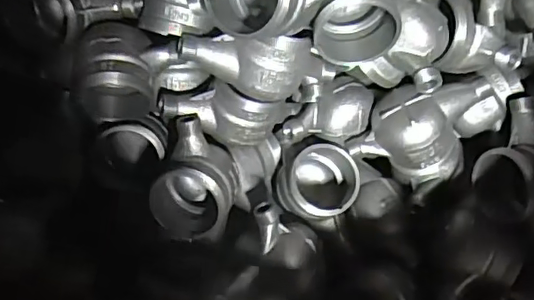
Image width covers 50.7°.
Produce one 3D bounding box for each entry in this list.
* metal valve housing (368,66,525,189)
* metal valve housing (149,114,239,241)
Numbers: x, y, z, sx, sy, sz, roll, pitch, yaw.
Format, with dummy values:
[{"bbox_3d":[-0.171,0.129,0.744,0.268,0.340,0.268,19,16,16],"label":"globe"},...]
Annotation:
[{"bbox_3d":[0.205,-0.024,0.643,0.166,0.090,0.099,-11,77,-3],"label":"metal valve housing"},{"bbox_3d":[-0.075,0.041,0.627,0.083,0.086,0.117,22,77,5],"label":"metal valve housing"}]

